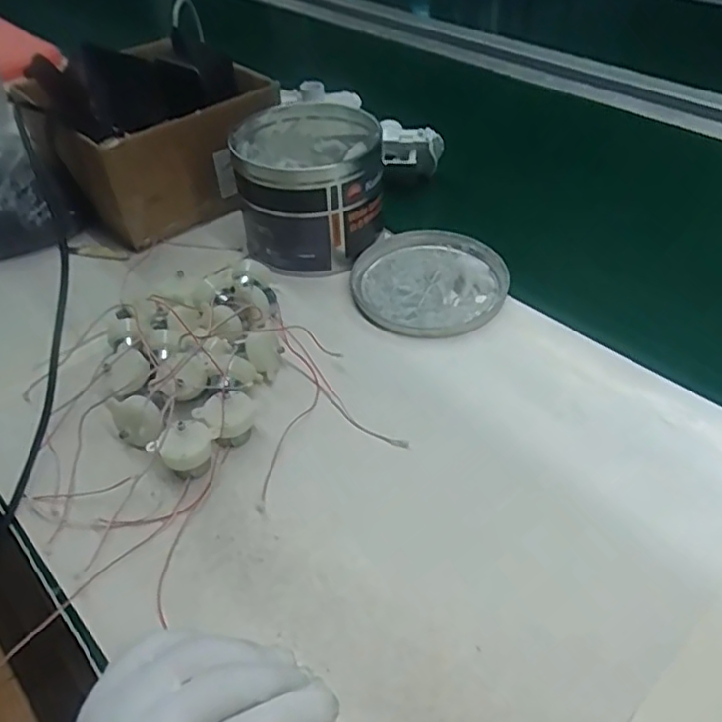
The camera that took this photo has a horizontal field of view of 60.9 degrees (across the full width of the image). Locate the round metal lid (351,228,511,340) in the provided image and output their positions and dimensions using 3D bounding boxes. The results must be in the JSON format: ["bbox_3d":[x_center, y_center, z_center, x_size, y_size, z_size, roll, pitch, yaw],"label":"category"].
[{"bbox_3d":[0.060,-0.070,0.531,0.127,0.013,0.136,-1,44,1],"label":"round metal lid"}]

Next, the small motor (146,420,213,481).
[{"bbox_3d":[-0.113,0.058,0.396,0.035,0.029,0.028,-31,50,-26],"label":"small motor"}]

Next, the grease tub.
[{"bbox_3d":[-0.049,-0.157,0.564,0.133,0.103,0.140,-5,44,-2],"label":"grease tub"}]

